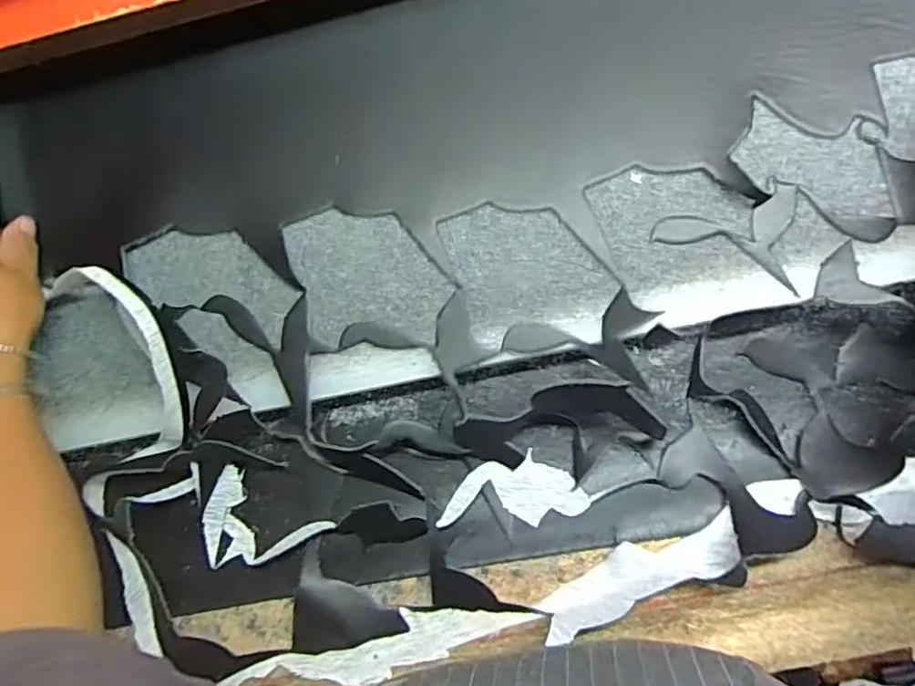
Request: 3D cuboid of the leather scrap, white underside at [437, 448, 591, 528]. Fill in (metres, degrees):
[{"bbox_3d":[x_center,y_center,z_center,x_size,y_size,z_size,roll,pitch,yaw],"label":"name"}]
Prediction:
[{"bbox_3d":[0.039,0.113,0.458,0.105,0.013,0.051,-18,85,4],"label":"leather scrap, white underside"}]

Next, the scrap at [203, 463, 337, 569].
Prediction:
[{"bbox_3d":[-0.153,0.144,0.469,0.091,0.019,0.069,31,90,6],"label":"scrap"}]

